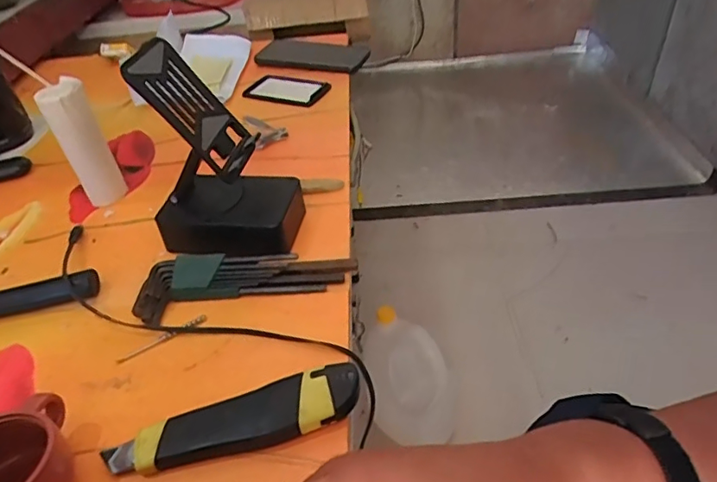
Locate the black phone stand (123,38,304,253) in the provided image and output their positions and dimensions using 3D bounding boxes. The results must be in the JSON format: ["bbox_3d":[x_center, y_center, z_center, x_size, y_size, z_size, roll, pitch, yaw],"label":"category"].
[{"bbox_3d":[-0.122,-0.078,0.459,0.117,0.172,0.060,-1,39,6],"label":"black phone stand"}]

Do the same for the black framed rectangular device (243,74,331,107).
[{"bbox_3d":[-0.103,-0.213,0.742,0.116,0.012,0.070,9,41,17],"label":"black framed rectangular device"}]

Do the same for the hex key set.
[{"bbox_3d":[-0.095,0.027,0.448,0.177,0.022,0.051,-11,39,-6],"label":"hex key set"}]

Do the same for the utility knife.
[{"bbox_3d":[-0.078,0.112,0.337,0.158,0.026,0.038,-10,39,-5],"label":"utility knife"}]

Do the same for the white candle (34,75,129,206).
[{"bbox_3d":[-0.277,-0.096,0.541,0.042,0.126,0.041,-21,41,-19],"label":"white candle"}]

